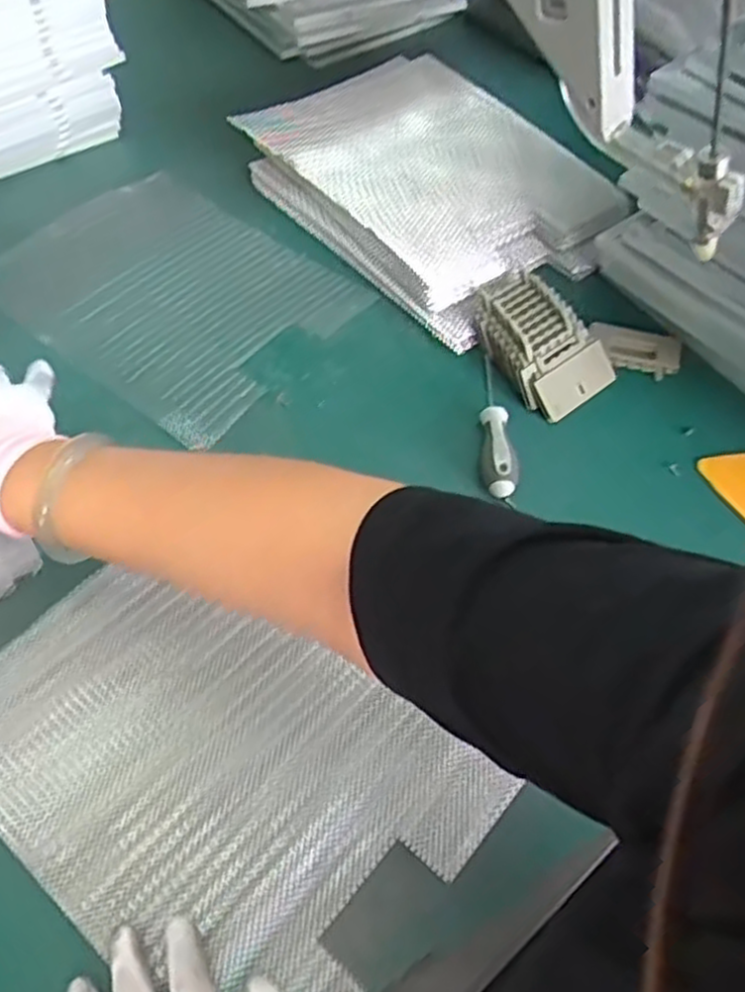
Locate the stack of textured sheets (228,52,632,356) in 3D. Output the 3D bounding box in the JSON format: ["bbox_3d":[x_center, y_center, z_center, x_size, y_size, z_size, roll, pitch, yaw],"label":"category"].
[{"bbox_3d":[0.054,-0.336,0.823,0.259,0.091,0.376,-26,60,-19],"label":"stack of textured sheets"}]

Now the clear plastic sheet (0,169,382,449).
[{"bbox_3d":[-0.200,-0.206,0.780,0.332,0.012,0.247,36,63,22],"label":"clear plastic sheet"}]

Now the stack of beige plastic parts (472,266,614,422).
[{"bbox_3d":[0.152,-0.146,0.723,0.093,0.039,0.145,-28,60,-20],"label":"stack of beige plastic parts"}]

